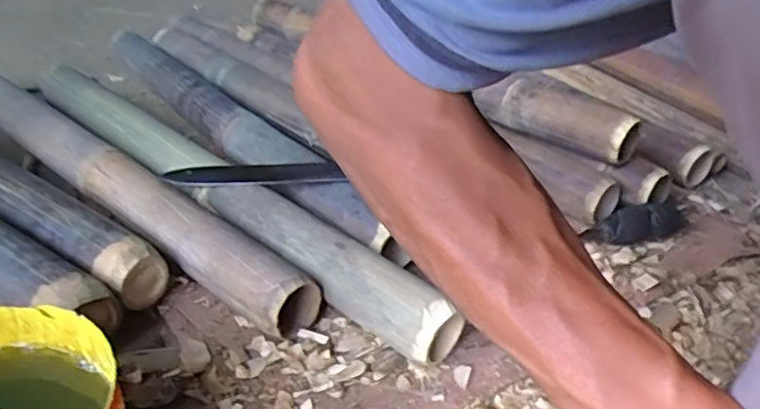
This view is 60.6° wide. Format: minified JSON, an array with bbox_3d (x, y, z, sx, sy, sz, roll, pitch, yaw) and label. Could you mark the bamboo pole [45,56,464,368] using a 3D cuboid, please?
[{"bbox_3d":[-0.191,-0.038,0.685,0.070,0.059,0.676,-24,43,-39],"label":"bamboo pole"}]

